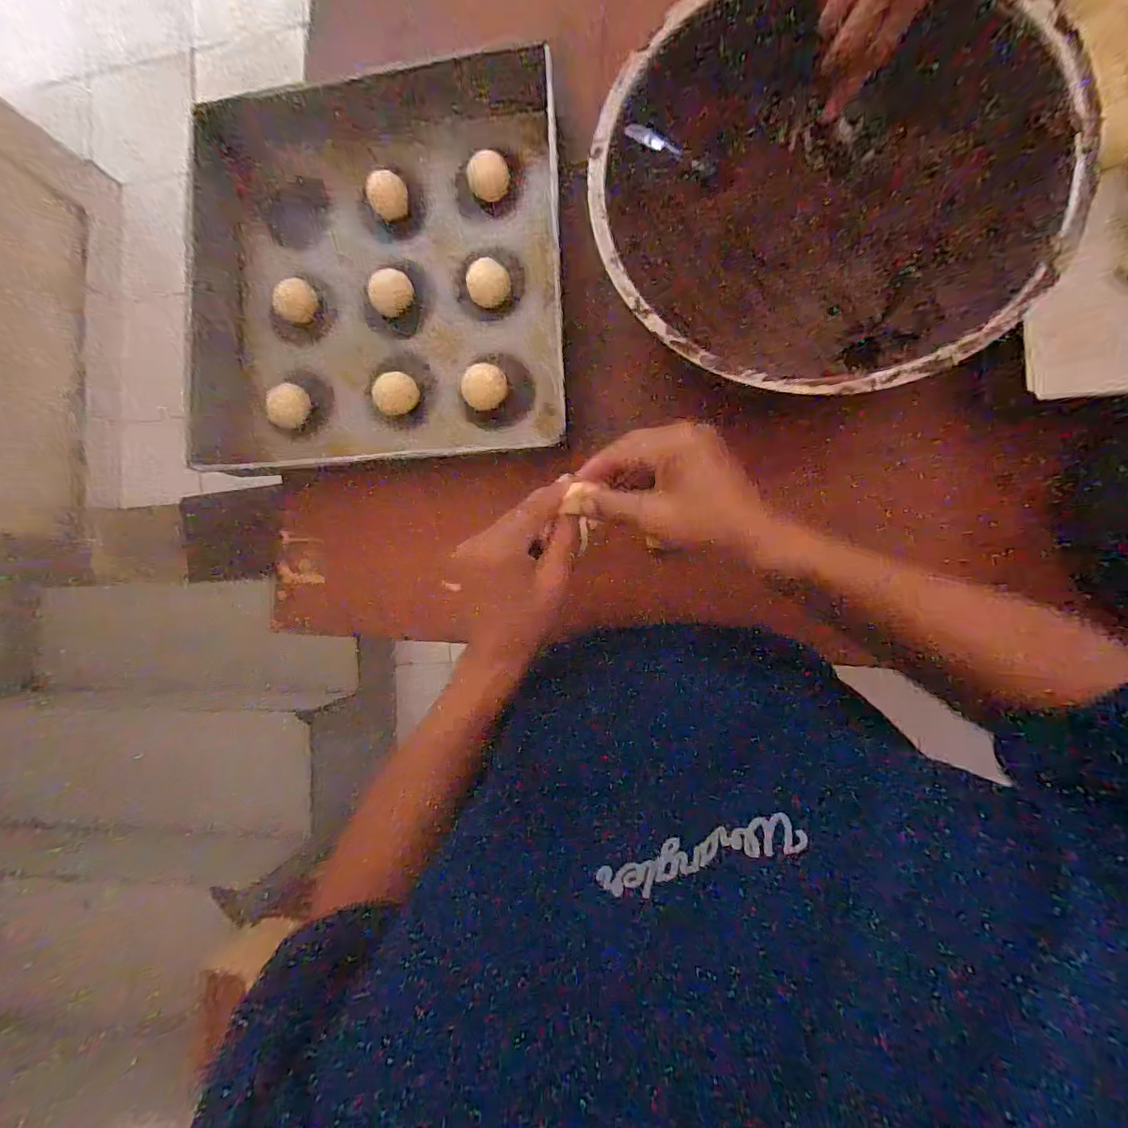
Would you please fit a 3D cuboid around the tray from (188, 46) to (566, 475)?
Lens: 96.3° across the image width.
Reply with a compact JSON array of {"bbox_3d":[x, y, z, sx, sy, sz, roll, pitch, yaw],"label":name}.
[{"bbox_3d":[-0.209,-0.328,0.569,0.401,0.089,0.432,-2,87,9],"label":"tray"}]

